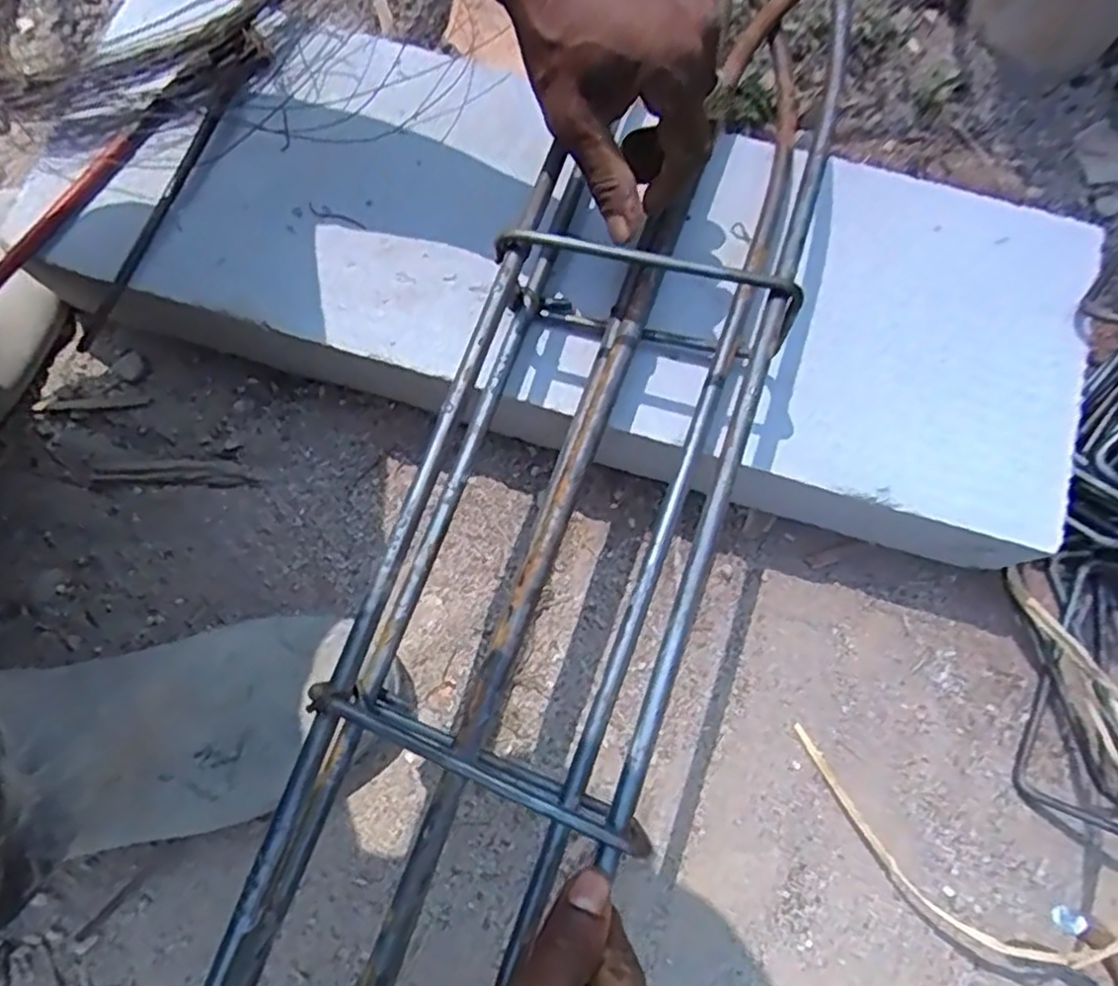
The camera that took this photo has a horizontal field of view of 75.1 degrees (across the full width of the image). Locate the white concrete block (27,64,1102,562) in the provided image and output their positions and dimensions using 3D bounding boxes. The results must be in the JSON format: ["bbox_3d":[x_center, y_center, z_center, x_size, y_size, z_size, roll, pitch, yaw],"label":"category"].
[{"bbox_3d":[0.000,-0.125,0.446,0.579,0.112,0.204,16,77,4],"label":"white concrete block"}]

